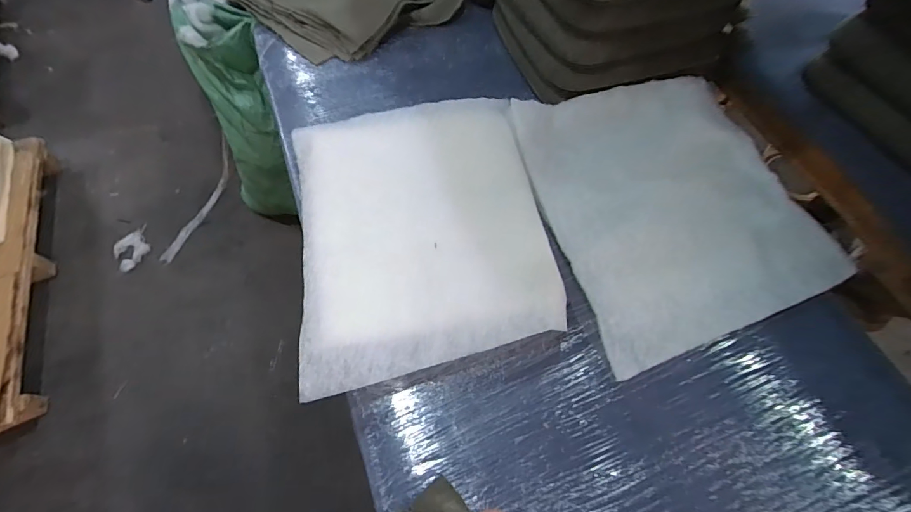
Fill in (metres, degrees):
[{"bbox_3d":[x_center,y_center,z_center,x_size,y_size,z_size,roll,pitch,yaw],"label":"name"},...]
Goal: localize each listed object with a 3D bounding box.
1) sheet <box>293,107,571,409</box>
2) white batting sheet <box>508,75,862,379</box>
[{"bbox_3d":[-0.061,-0.072,0.729,0.455,0.041,0.533,-13,64,-9],"label":"sheet"},{"bbox_3d":[0.430,-0.111,0.804,0.514,0.069,0.556,-14,64,-10],"label":"white batting sheet"}]

